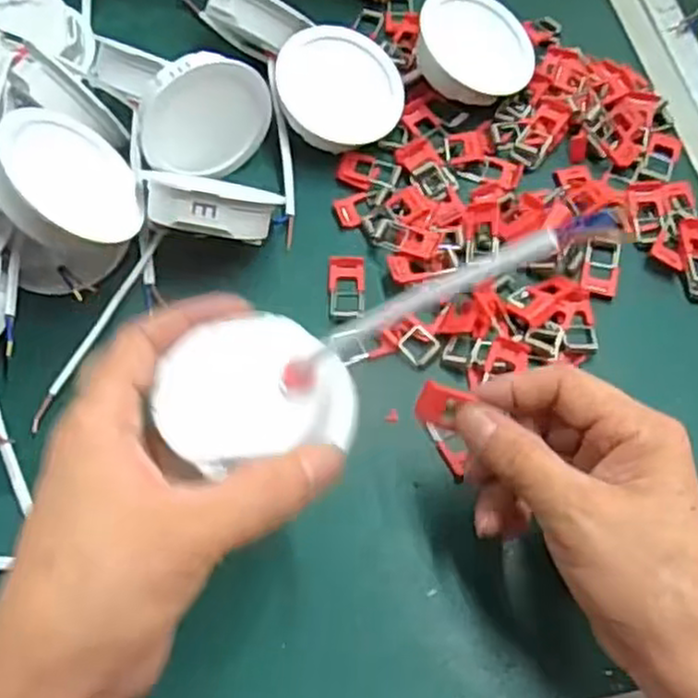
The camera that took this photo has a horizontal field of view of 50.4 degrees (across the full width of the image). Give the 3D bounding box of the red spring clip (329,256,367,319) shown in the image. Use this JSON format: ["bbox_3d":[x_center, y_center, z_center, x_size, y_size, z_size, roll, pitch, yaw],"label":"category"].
[{"bbox_3d":[-0.001,-0.033,0.384,0.019,0.004,0.037,-1,66,-2],"label":"red spring clip"}]

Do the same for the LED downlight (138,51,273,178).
[{"bbox_3d":[-0.079,-0.124,0.393,0.071,0.063,0.028,-35,55,-13],"label":"LED downlight"}]

